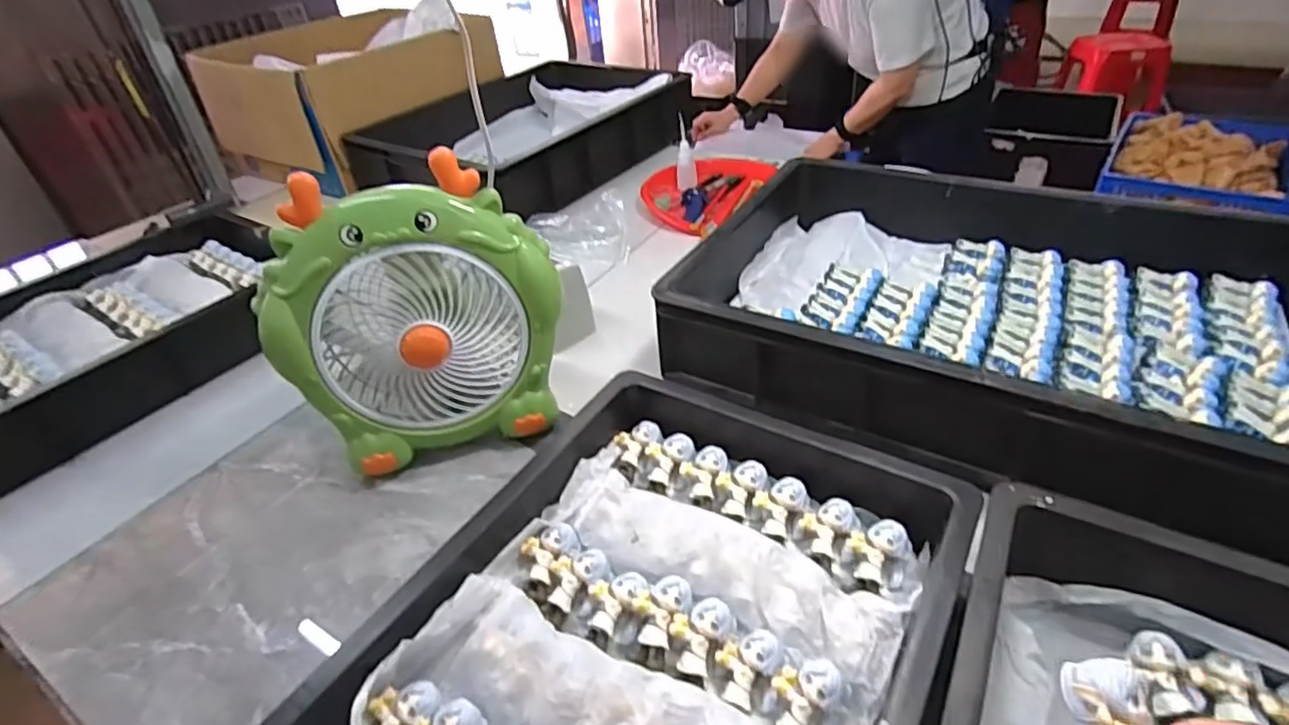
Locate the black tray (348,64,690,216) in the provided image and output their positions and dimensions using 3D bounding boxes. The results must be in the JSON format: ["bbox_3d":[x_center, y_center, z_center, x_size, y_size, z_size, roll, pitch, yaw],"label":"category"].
[{"bbox_3d":[-0.261,-0.475,1.336,0.527,0.147,0.583,16,43,26],"label":"black tray"}]

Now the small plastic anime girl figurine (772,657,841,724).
[{"bbox_3d":[0.097,0.204,0.389,0.043,0.028,0.034,-33,45,-30],"label":"small plastic anime girl figurine"}]

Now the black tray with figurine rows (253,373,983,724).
[{"bbox_3d":[-0.001,0.203,0.407,0.327,0.080,0.452,18,44,27],"label":"black tray with figurine rows"}]

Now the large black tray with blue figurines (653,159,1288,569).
[{"bbox_3d":[0.347,-0.055,0.662,0.579,0.105,0.424,17,43,27],"label":"large black tray with blue figurines"}]

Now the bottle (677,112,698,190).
[{"bbox_3d":[0.073,-0.377,1.127,0.040,0.127,0.044,-8,17,-3],"label":"bottle"}]

